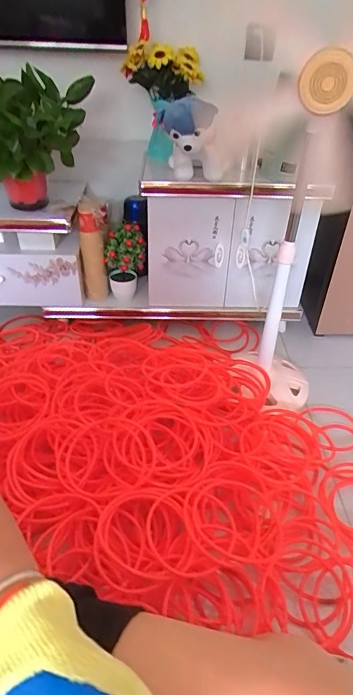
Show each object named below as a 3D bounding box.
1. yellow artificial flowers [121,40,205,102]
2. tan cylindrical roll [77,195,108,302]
[{"bbox_3d":[-0.033,-0.737,1.134,0.183,0.122,0.131,-10,40,-16],"label":"yellow artificial flowers"},{"bbox_3d":[-0.258,-0.307,1.333,0.083,0.308,0.089,-5,39,-10],"label":"tan cylindrical roll"}]

